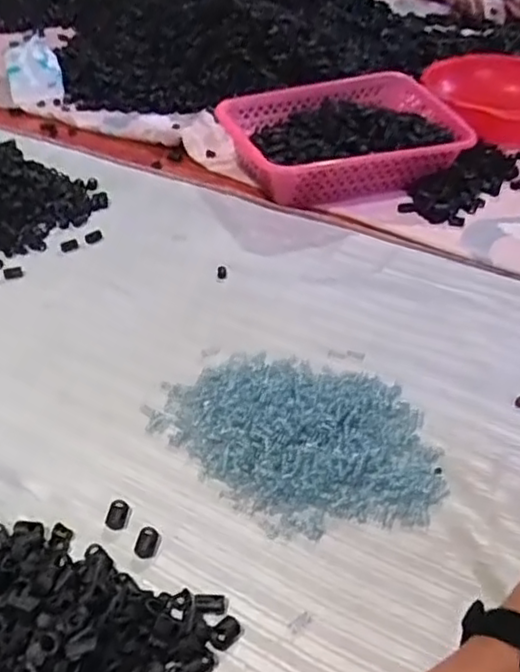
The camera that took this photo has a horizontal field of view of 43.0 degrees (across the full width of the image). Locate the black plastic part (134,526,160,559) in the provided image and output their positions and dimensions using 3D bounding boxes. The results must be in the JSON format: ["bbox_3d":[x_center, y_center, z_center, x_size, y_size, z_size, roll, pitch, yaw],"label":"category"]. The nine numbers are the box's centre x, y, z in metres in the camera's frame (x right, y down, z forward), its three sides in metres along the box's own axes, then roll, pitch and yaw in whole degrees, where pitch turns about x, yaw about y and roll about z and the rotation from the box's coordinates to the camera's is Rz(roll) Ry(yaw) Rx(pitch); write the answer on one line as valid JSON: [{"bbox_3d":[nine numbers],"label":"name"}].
[{"bbox_3d":[-0.082,0.148,0.474,0.016,0.007,0.022,9,41,8],"label":"black plastic part"}]

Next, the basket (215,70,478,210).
[{"bbox_3d":[0.123,-0.282,0.965,0.345,0.097,0.208,-15,44,-19],"label":"basket"}]

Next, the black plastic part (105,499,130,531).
[{"bbox_3d":[-0.107,0.133,0.492,0.015,0.008,0.021,6,41,4],"label":"black plastic part"}]

